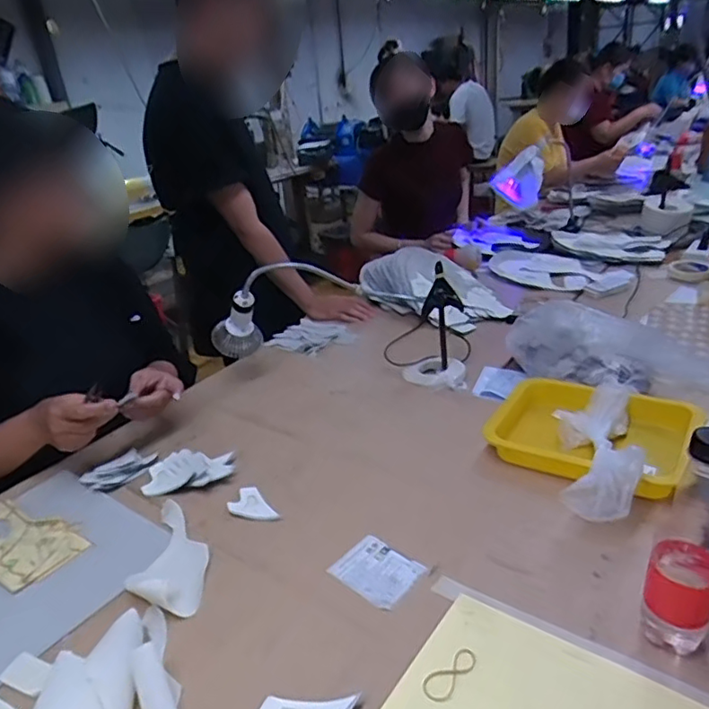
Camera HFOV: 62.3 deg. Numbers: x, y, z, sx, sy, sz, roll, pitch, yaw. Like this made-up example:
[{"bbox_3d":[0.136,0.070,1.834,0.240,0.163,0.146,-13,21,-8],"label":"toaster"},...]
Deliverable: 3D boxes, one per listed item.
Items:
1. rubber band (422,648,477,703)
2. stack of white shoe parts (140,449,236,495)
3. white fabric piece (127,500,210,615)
[{"bbox_3d":[0.088,0.291,0.537,0.062,0.004,0.026,-27,34,-37],"label":"rubber band"},{"bbox_3d":[-0.243,0.171,0.855,0.128,0.024,0.075,-10,27,-8],"label":"stack of white shoe parts"},{"bbox_3d":[-0.216,0.235,0.700,0.089,0.019,0.178,-5,26,0],"label":"white fabric piece"}]

